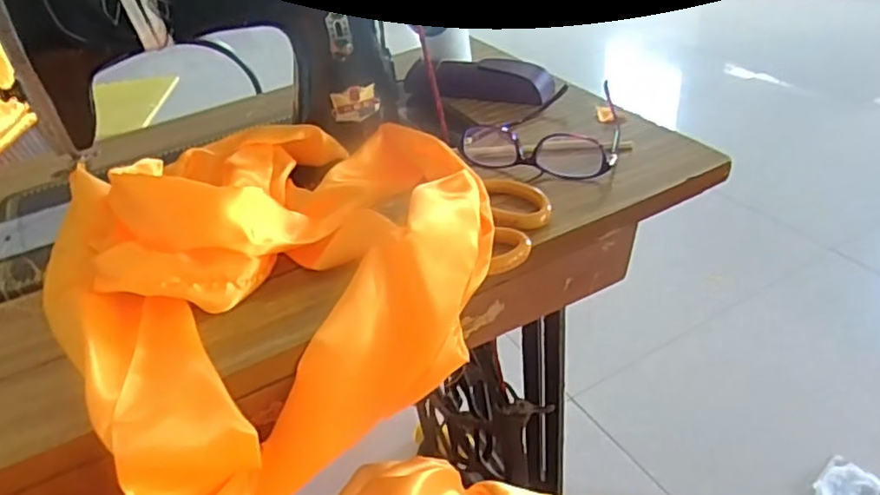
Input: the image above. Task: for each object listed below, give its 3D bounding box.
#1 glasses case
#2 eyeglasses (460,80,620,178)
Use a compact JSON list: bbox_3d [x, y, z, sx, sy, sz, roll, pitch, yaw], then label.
[{"bbox_3d":[0.044,-0.175,0.663,0.153,0.033,0.058,13,40,25],"label":"glasses case"},{"bbox_3d":[0.097,-0.108,0.567,0.135,0.034,0.129,13,40,25],"label":"eyeglasses"}]

